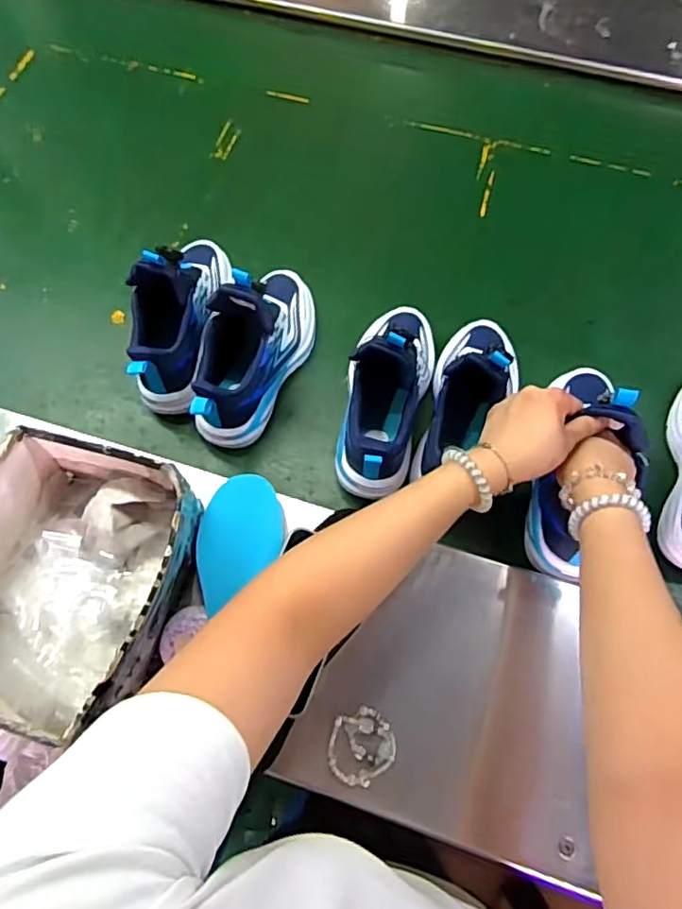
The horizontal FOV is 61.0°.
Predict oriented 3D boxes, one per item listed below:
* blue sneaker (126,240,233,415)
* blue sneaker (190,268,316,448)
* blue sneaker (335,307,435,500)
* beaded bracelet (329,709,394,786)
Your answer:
[{"bbox_3d":[-0.181,-0.162,0.640,0.075,0.137,0.213,6,67,2],"label":"blue sneaker"},{"bbox_3d":[-0.095,-0.125,0.624,0.085,0.129,0.223,24,69,10],"label":"blue sneaker"},{"bbox_3d":[0.053,-0.075,0.595,0.079,0.138,0.226,14,67,6],"label":"blue sneaker"},{"bbox_3d":[0.017,0.248,0.490,0.055,0.006,0.056,-1,66,2],"label":"beaded bracelet"}]

